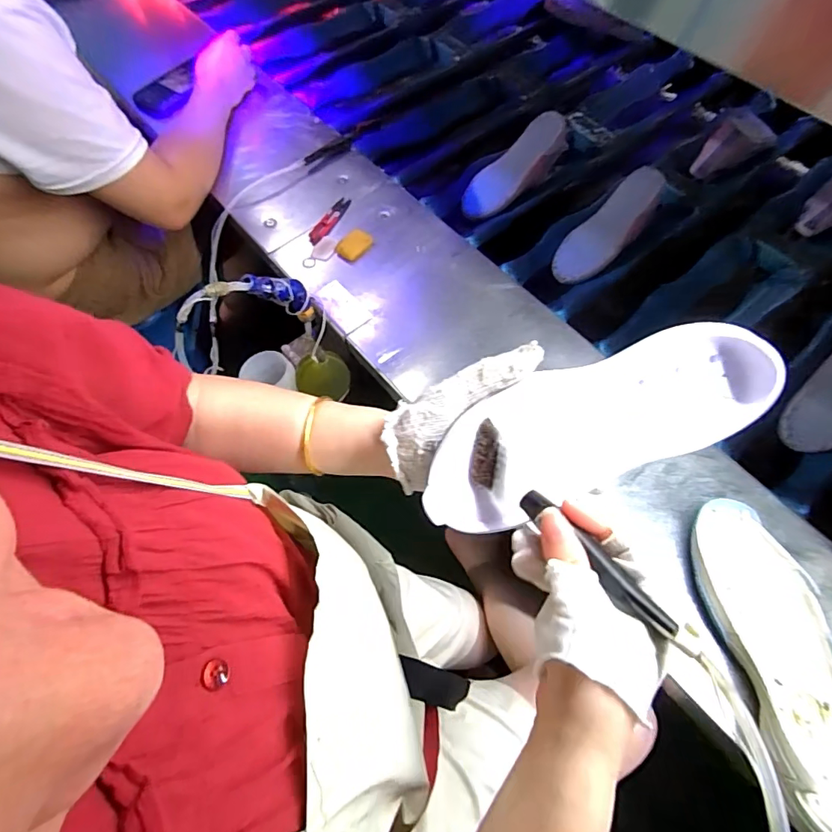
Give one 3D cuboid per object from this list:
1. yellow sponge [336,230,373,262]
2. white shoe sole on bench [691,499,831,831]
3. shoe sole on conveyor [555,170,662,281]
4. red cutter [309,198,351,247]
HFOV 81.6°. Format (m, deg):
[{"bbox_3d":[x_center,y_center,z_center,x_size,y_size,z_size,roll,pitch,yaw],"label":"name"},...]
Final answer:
[{"bbox_3d":[-0.089,-0.249,0.702,0.036,0.017,0.048,35,70,18],"label":"yellow sponge"},{"bbox_3d":[0.339,0.217,0.451,0.098,0.048,0.272,-5,63,1],"label":"white shoe sole on bench"},{"bbox_3d":[0.297,-0.291,0.741,0.078,0.024,0.205,44,97,21],"label":"shoe sole on conveyor"},{"bbox_3d":[-0.132,-0.297,0.731,0.027,0.010,0.102,23,67,14],"label":"red cutter"}]

